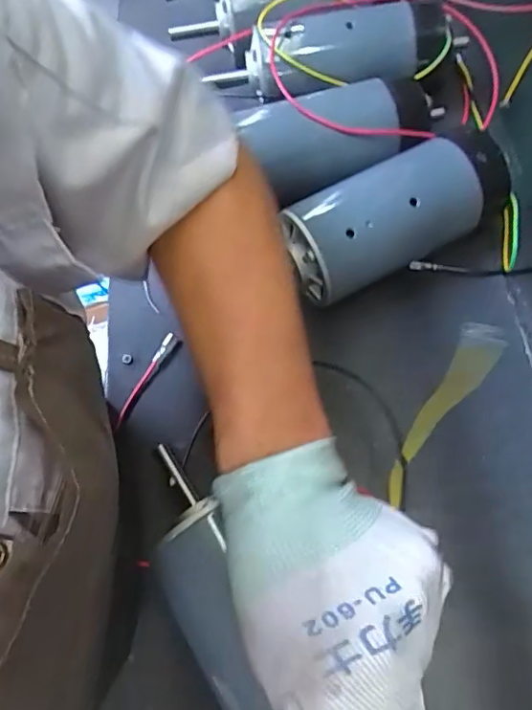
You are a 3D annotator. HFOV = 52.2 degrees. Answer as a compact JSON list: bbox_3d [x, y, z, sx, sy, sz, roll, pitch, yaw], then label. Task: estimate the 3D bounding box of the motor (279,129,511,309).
[{"bbox_3d":[0.090,-0.100,0.386,0.156,0.070,0.063,-25,66,-10],"label":"motor"}]

